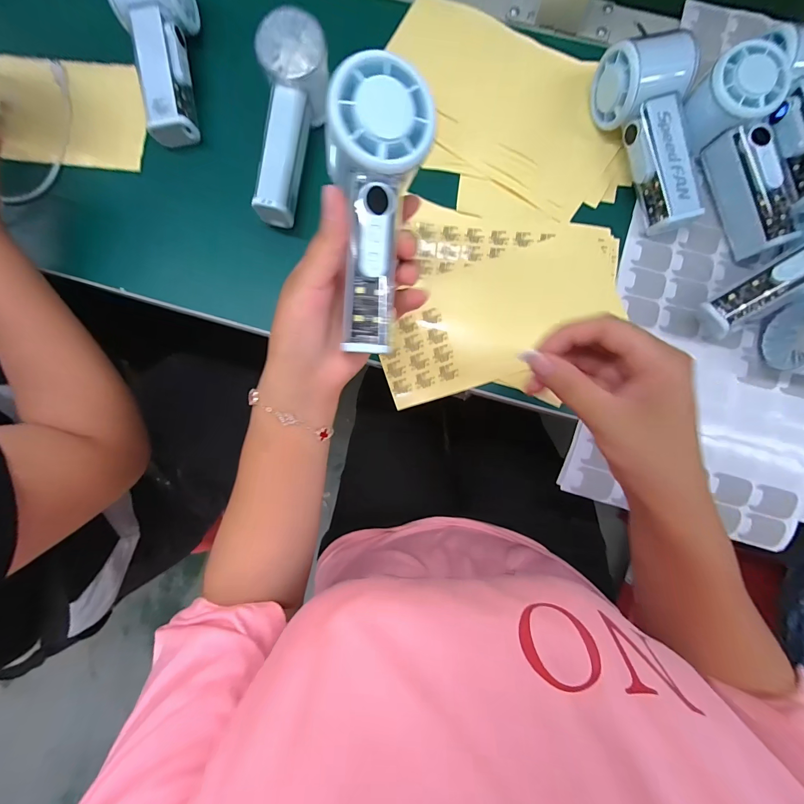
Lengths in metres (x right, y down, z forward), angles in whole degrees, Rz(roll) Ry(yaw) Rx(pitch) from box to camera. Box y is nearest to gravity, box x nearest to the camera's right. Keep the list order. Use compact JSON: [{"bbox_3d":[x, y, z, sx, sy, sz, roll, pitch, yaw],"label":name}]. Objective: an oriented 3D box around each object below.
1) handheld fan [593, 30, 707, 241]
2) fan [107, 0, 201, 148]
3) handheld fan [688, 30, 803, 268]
[{"bbox_3d":[0.220,-0.227,0.303,0.060,0.060,0.150,-21,84,-2],"label":"handheld fan"},{"bbox_3d":[-0.211,-0.314,0.330,0.062,0.074,0.139,-15,83,-1],"label":"fan"},{"bbox_3d":[0.285,-0.202,0.296,0.059,0.043,0.151,-16,98,0],"label":"handheld fan"}]

